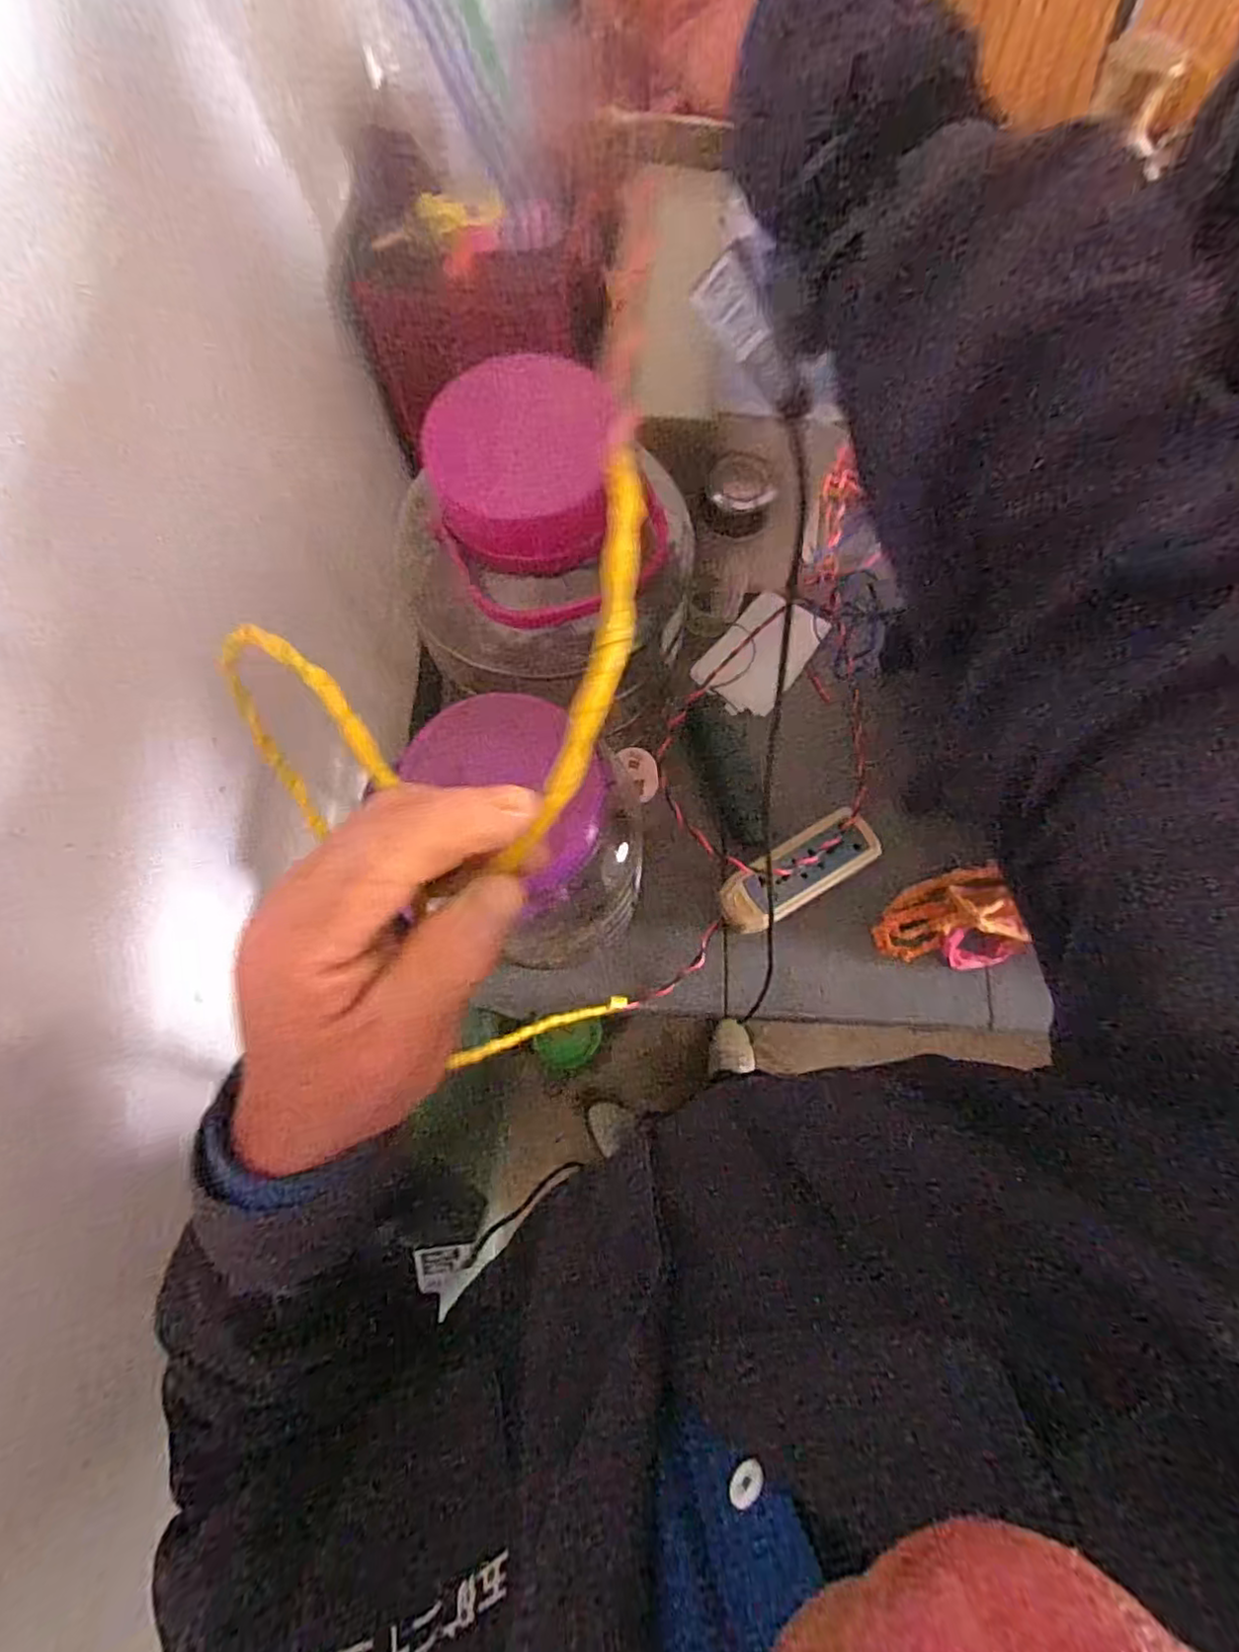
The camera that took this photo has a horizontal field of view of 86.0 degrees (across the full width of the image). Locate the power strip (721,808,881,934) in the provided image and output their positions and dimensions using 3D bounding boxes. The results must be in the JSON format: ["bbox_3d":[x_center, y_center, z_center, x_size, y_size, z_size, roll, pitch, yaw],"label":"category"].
[{"bbox_3d":[0.178,0.046,0.660,0.169,0.033,0.061,-31,75,-8],"label":"power strip"}]

